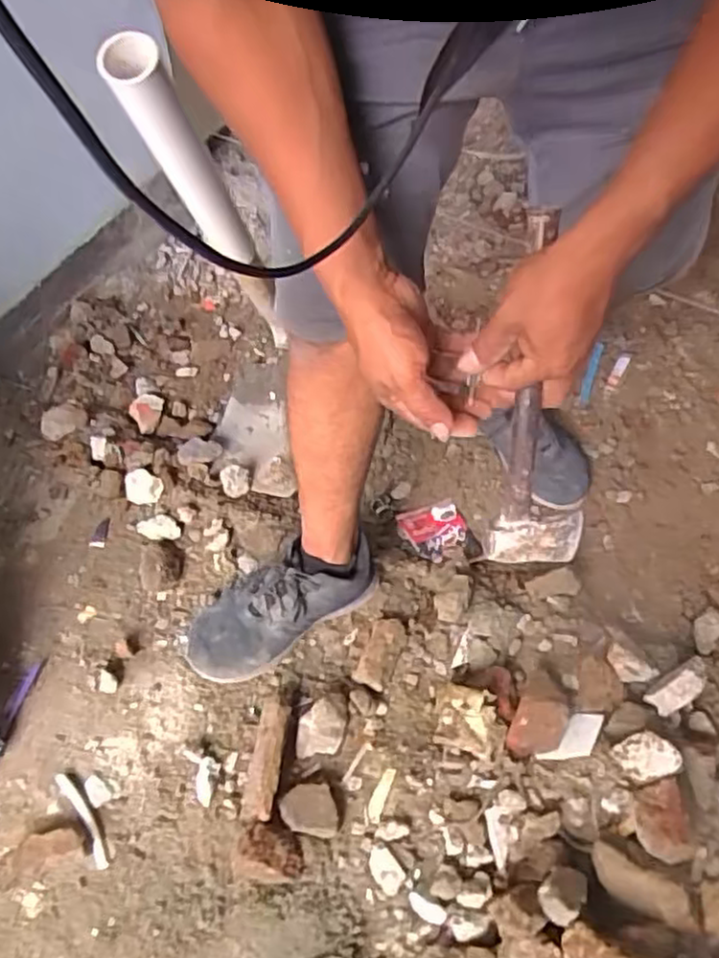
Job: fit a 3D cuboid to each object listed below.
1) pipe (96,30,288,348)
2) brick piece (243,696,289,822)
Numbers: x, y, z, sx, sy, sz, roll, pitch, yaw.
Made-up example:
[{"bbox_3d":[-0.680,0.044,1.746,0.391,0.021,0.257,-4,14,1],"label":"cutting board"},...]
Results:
[{"bbox_3d":[-0.128,-0.238,0.750,0.046,0.536,0.049,16,82,9],"label":"pipe"},{"bbox_3d":[-0.101,0.298,0.774,0.039,0.046,0.141,7,56,3],"label":"brick piece"}]

